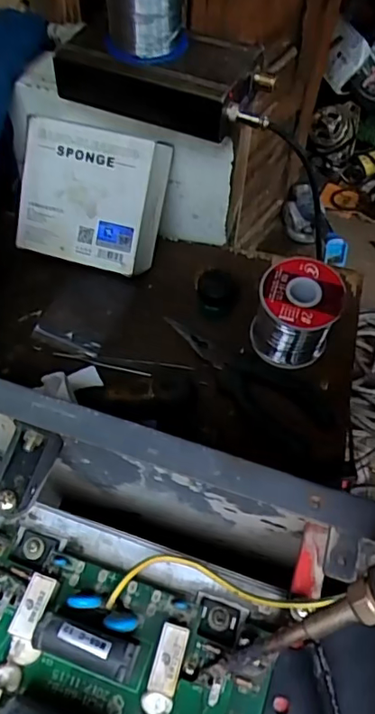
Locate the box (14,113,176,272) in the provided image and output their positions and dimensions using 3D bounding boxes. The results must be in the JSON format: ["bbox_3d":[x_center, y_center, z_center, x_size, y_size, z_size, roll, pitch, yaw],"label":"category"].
[{"bbox_3d":[-0.072,-0.126,0.434,0.106,0.102,0.045,14,25,1],"label":"box"}]

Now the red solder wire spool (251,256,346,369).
[{"bbox_3d":[0.082,-0.030,0.428,0.059,0.074,0.055,1,58,-1],"label":"red solder wire spool"}]

